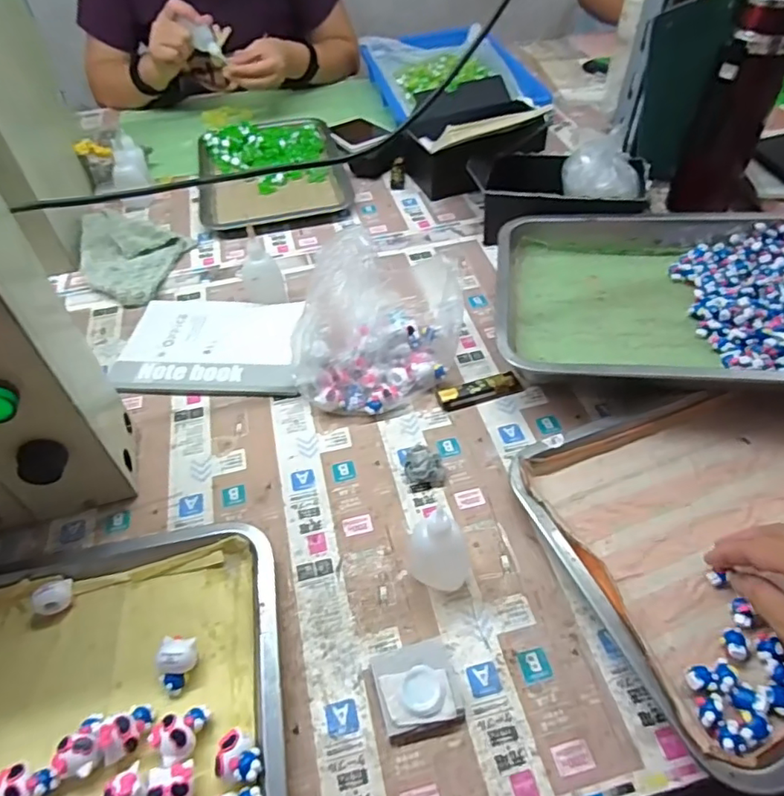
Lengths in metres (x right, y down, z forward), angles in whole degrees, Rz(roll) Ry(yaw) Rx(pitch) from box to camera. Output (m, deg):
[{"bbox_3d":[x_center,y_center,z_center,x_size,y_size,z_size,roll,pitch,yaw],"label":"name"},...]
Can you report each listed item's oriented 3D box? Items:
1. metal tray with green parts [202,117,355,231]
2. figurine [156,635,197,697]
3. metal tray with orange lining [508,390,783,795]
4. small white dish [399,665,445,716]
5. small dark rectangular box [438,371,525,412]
[{"bbox_3d":[-0.183,-0.348,0.842,0.208,0.027,0.270,-13,49,-8],"label":"metal tray with green parts"},{"bbox_3d":[-0.142,0.175,0.369,0.023,0.023,0.033,5,49,7],"label":"figurine"},{"bbox_3d":[0.282,0.090,0.418,0.305,0.032,0.254,-19,50,-13],"label":"metal tray with orange lining"},{"bbox_3d":[0.019,0.185,0.354,0.026,0.006,0.028,-2,49,2],"label":"small white dish"},{"bbox_3d":[0.086,-0.007,0.536,0.083,0.016,0.020,-18,53,-10],"label":"small dark rectangular box"}]

